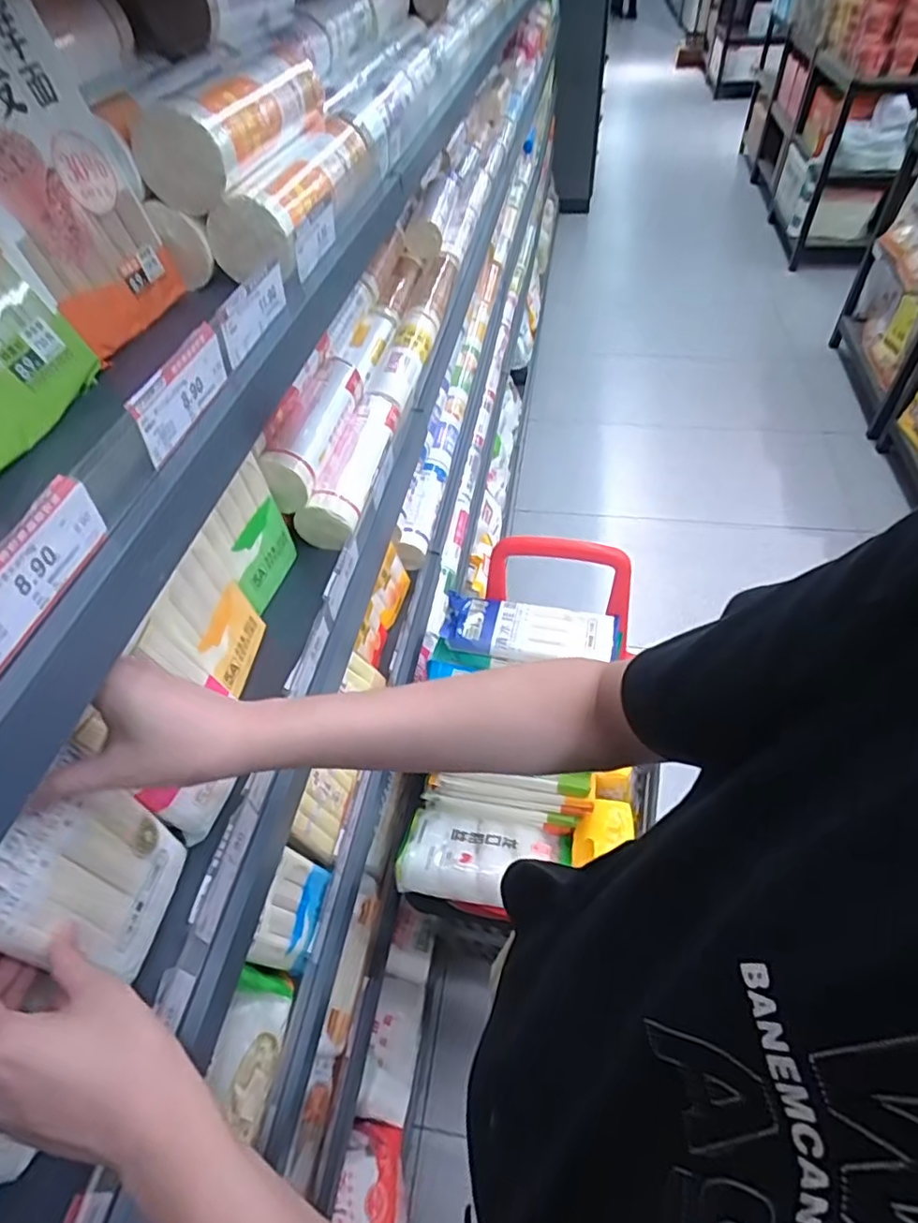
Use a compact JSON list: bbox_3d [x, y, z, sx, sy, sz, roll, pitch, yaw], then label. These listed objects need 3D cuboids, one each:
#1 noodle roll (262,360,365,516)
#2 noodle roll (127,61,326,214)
[{"bbox_3d":[-0.174,-0.230,0.765,0.054,0.066,0.239,5,49,9],"label":"noodle roll"},{"bbox_3d":[-0.185,-0.415,0.531,0.065,0.062,0.226,7,49,10],"label":"noodle roll"}]

